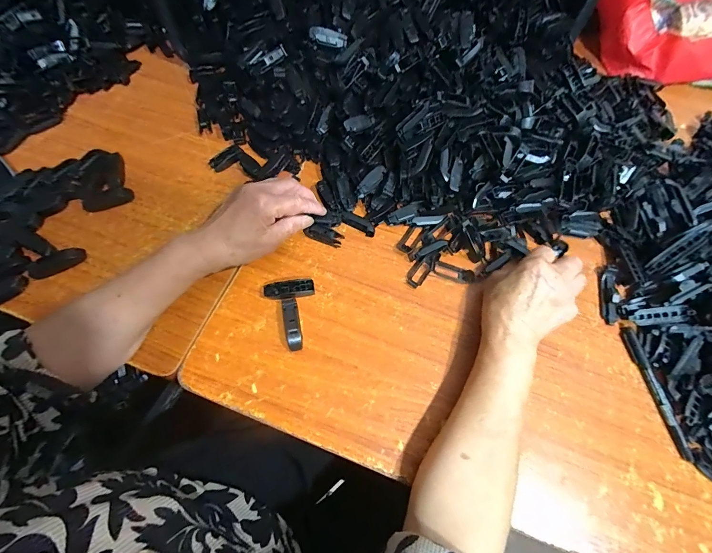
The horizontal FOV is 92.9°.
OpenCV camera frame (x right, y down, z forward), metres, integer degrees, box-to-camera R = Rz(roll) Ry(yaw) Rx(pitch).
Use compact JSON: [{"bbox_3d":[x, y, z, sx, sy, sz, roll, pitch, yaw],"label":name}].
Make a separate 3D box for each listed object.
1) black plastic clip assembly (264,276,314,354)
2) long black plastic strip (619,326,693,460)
[{"bbox_3d":[-0.072,0.042,0.375,0.055,0.014,0.077,-6,66,-5],"label":"black plastic clip assembly"},{"bbox_3d":[0.327,0.122,0.368,0.012,0.012,0.137,-8,66,-6],"label":"long black plastic strip"}]

